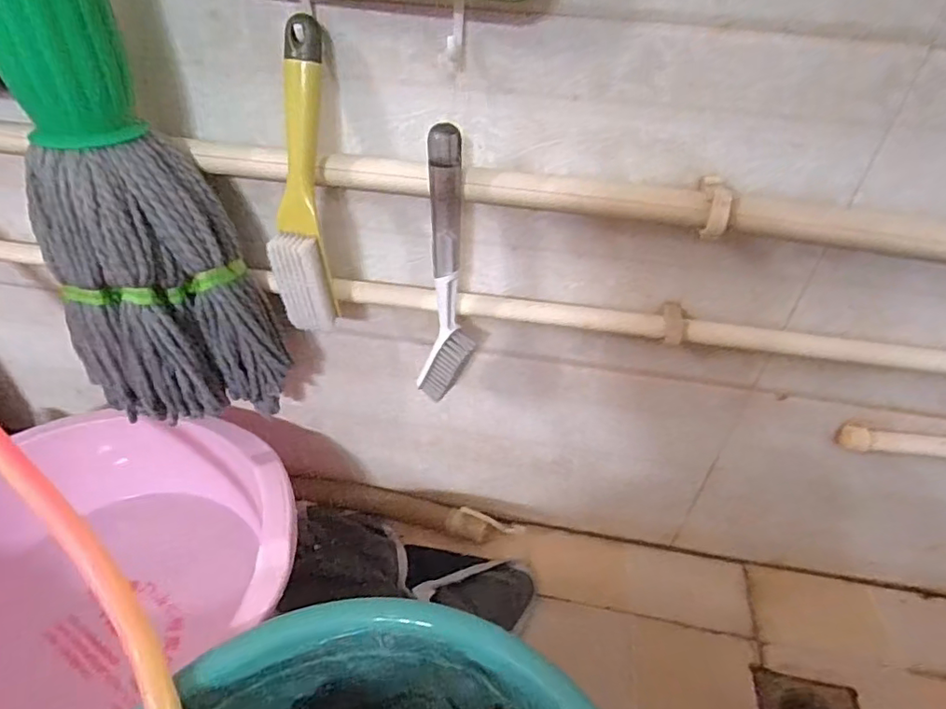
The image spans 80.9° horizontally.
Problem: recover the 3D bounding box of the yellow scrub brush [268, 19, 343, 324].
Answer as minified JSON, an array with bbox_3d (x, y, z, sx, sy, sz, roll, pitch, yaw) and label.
[{"bbox_3d":[-0.129,-0.122,0.418,0.037,0.224,0.049,6,22,3],"label":"yellow scrub brush"}]

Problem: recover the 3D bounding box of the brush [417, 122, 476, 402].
[{"bbox_3d":[-0.022,-0.058,0.446,0.047,0.226,0.042,-1,42,-5],"label":"brush"}]

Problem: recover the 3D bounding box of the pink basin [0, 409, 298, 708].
[{"bbox_3d":[-0.370,0.239,0.553,0.381,0.171,0.386,2,42,-2],"label":"pink basin"}]

